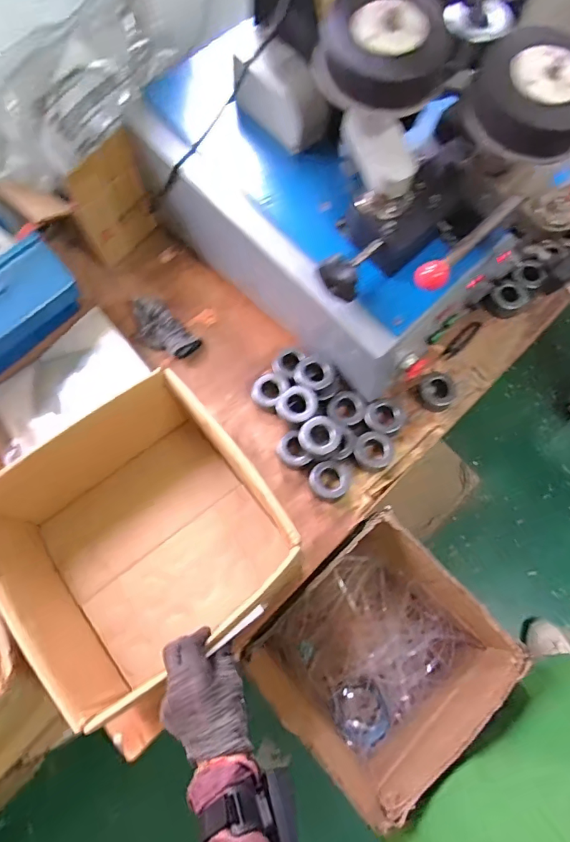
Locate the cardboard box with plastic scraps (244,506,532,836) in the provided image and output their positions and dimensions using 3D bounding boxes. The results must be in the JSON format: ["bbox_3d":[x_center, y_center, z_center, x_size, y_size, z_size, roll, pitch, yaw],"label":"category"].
[{"bbox_3d":[0.152,0.388,0.809,0.322,0.285,0.301,-42,73,-13],"label":"cardboard box with plastic scraps"}]

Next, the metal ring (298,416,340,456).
[{"bbox_3d":[0.055,0.023,0.726,0.063,0.018,0.059,-33,84,1],"label":"metal ring"}]

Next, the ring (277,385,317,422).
[{"bbox_3d":[0.018,-0.028,0.738,0.063,0.016,0.063,9,70,6],"label":"ring"}]

